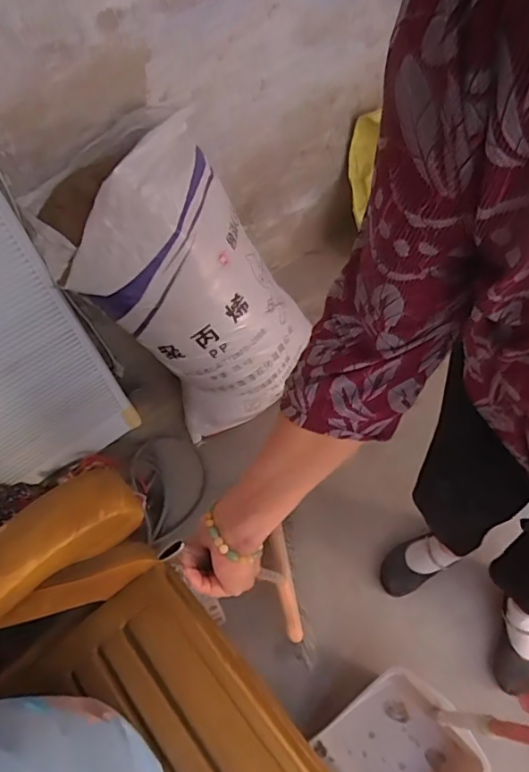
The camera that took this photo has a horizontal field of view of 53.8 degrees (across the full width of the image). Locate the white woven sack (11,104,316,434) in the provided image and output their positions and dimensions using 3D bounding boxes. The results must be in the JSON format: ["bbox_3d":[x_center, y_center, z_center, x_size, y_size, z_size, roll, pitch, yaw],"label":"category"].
[{"bbox_3d":[-0.148,-0.211,1.202,0.254,0.715,0.423,16,57,44],"label":"white woven sack"}]

